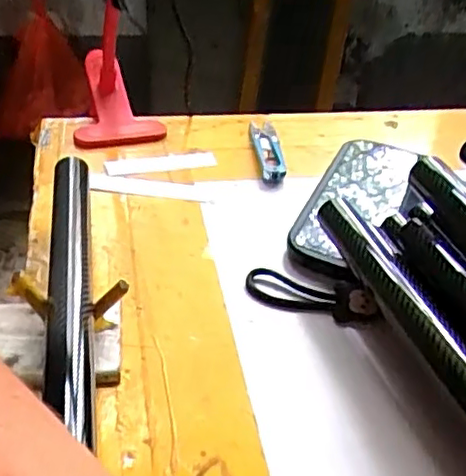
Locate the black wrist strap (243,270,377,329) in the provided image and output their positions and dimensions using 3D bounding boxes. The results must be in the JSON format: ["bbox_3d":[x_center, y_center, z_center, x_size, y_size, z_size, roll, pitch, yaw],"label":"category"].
[{"bbox_3d":[0.046,0.033,0.366,0.077,0.012,0.024,15,38,15],"label":"black wrist strap"}]

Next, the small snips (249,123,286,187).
[{"bbox_3d":[0.029,-0.075,0.513,0.019,0.014,0.101,0,37,-5],"label":"small snips"}]

